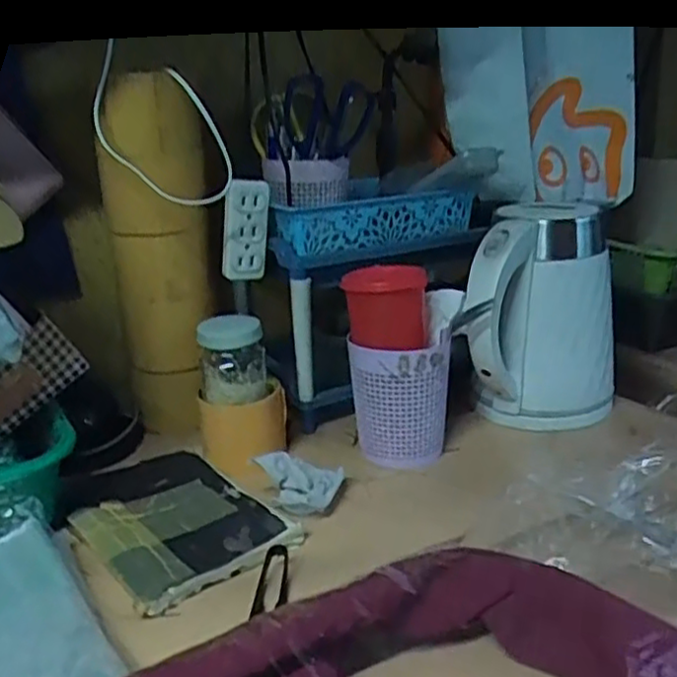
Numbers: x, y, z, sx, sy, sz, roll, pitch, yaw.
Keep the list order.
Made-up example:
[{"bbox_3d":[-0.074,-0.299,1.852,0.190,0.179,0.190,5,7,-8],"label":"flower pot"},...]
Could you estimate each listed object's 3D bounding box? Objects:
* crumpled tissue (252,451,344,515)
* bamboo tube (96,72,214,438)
[{"bbox_3d":[-0.023,0.119,0.609,0.070,0.040,0.064,-19,25,-39],"label":"crumpled tissue"},{"bbox_3d":[-0.168,-0.069,0.698,0.090,0.341,0.072,-12,21,-26],"label":"bamboo tube"}]

